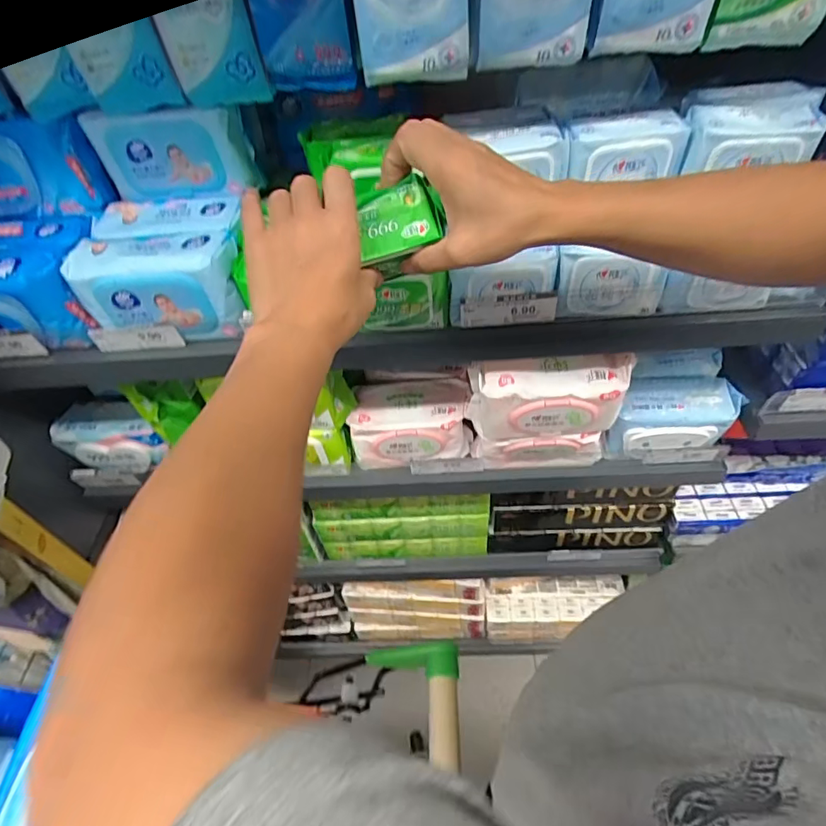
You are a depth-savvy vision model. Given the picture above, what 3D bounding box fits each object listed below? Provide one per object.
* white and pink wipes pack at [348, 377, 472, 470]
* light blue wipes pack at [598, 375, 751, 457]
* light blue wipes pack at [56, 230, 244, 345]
[{"bbox_3d":[-0.004,0.013,0.745,0.177,0.098,0.092,-3,48,4],"label":"white and pink wipes pack"},{"bbox_3d":[0.357,0.003,0.705,0.167,0.095,0.083,-2,48,5],"label":"light blue wipes pack"},{"bbox_3d":[-0.269,-0.142,0.545,0.169,0.099,0.068,-2,48,4],"label":"light blue wipes pack"}]

